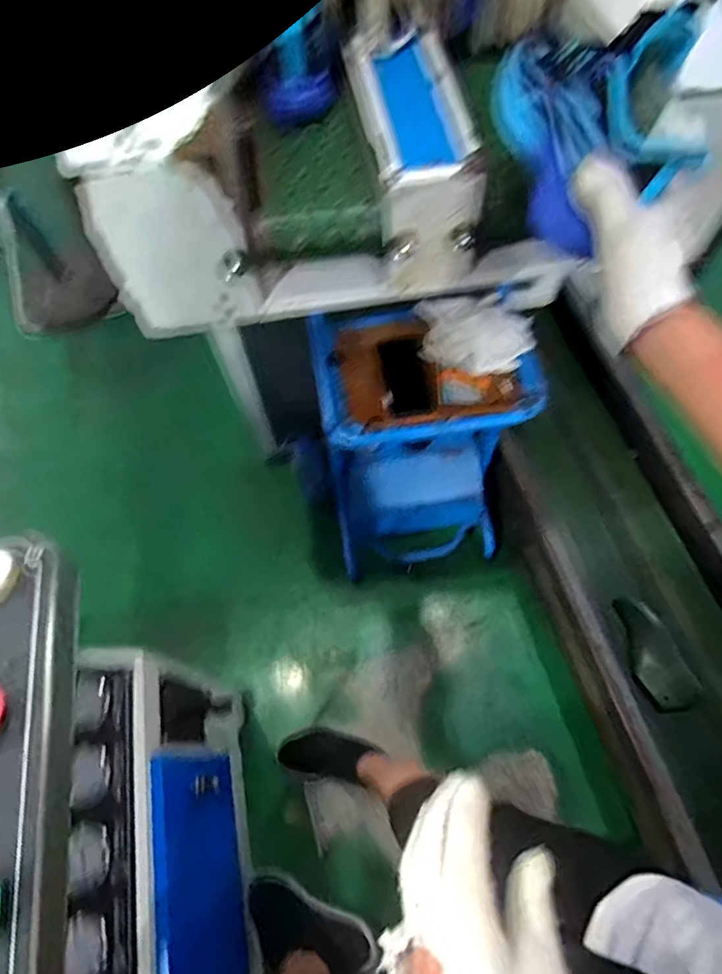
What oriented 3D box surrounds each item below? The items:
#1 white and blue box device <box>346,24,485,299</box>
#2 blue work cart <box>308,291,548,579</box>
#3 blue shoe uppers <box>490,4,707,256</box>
[{"bbox_3d":[0.061,-0.412,0.652,0.112,0.140,0.301,-8,64,-2],"label":"white and blue box device"},{"bbox_3d":[0.137,-0.075,1.152,0.406,0.608,0.294,-9,64,-2],"label":"blue work cart"},{"bbox_3d":[0.193,-0.332,0.448,0.089,0.129,0.237,-10,64,-3],"label":"blue shoe uppers"}]

